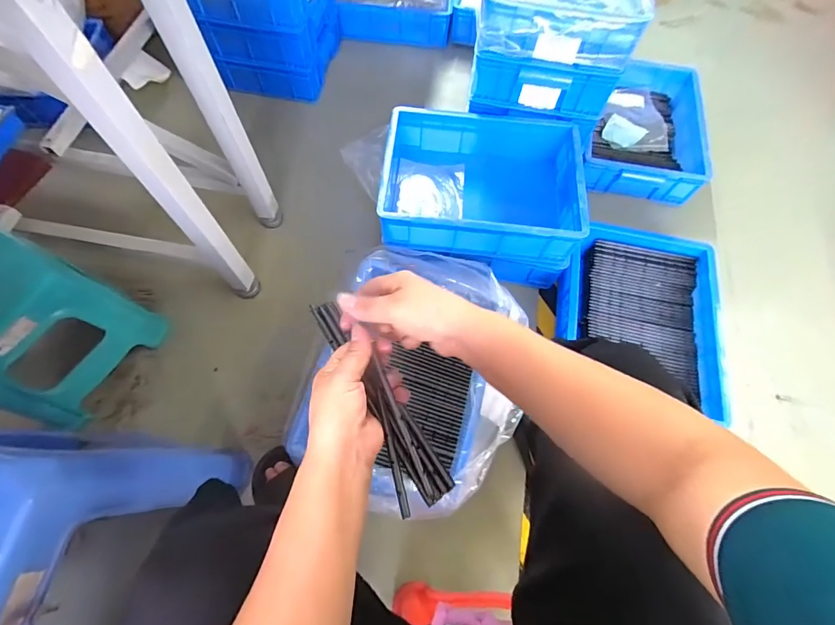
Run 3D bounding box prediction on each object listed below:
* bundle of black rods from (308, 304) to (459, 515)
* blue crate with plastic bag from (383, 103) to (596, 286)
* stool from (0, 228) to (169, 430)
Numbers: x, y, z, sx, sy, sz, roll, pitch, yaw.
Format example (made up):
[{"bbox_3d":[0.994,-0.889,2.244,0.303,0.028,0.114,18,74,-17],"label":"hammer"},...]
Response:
[{"bbox_3d":[-0.045,0.075,0.390,0.048,0.032,0.225,-28,67,-14],"label":"bundle of black rods"},{"bbox_3d":[0.134,-0.276,0.893,0.404,0.144,0.335,6,66,1],"label":"blue crate with plastic bag"},{"bbox_3d":[-0.689,0.021,0.722,0.235,0.249,0.240,27,68,10],"label":"stool"}]

